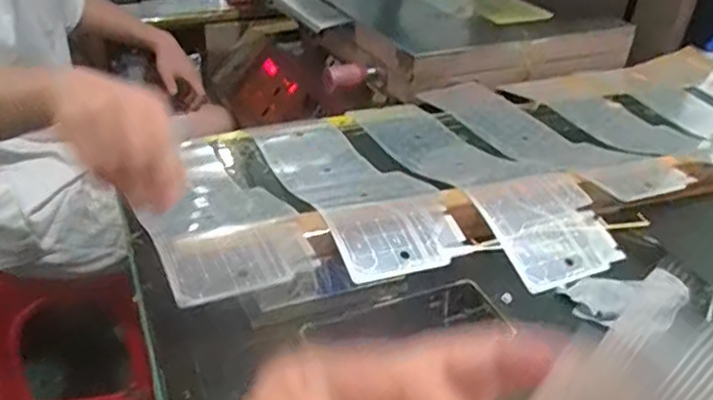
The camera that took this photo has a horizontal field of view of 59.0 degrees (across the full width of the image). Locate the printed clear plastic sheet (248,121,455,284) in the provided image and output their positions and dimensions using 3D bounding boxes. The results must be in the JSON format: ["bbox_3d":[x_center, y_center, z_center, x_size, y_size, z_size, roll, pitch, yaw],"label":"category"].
[{"bbox_3d":[-0.019,-0.026,0.724,0.126,0.049,0.388,-11,36,-22],"label":"printed clear plastic sheet"}]

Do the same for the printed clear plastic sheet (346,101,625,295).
[{"bbox_3d":[0.135,-0.045,0.757,0.136,0.037,0.421,-11,36,-22],"label":"printed clear plastic sheet"}]

